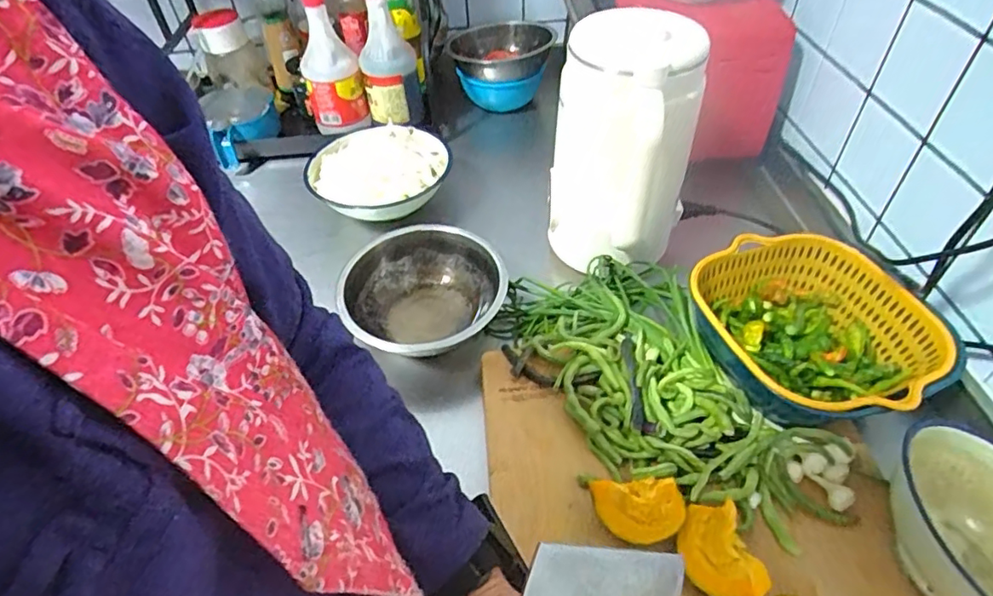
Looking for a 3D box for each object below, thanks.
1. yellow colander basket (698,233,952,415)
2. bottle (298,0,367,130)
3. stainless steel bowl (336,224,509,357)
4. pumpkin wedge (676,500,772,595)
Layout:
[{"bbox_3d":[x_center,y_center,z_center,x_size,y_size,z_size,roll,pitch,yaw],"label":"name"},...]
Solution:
[{"bbox_3d":[0.299,0.030,0.534,0.194,0.064,0.201,0,43,0],"label":"yellow colander basket"},{"bbox_3d":[-0.250,-0.346,0.843,0.067,0.183,0.077,-33,52,-30],"label":"bottle"},{"bbox_3d":[-0.081,-0.001,0.644,0.174,0.075,0.193,-23,48,-23],"label":"stainless steel bowl"},{"bbox_3d":[0.166,0.191,0.422,0.054,0.022,0.068,-34,50,24],"label":"pumpkin wedge"}]

